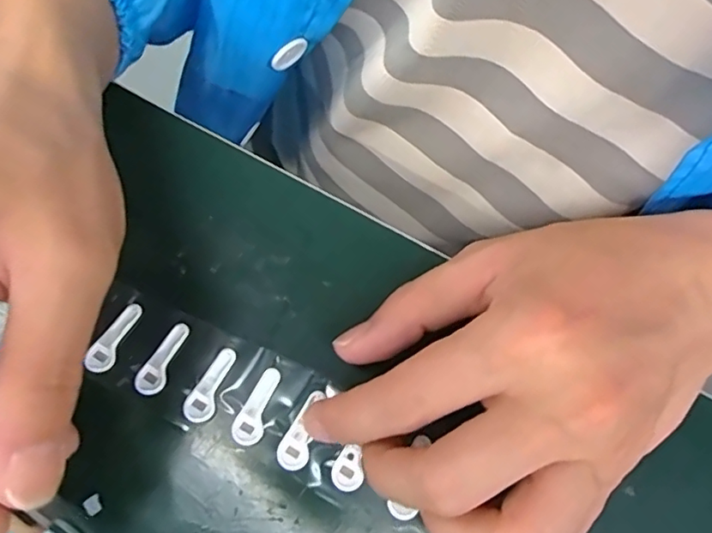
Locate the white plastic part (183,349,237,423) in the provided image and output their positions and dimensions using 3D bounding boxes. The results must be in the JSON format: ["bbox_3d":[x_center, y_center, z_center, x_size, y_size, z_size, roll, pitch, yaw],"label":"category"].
[{"bbox_3d":[-0.054,0.043,0.206,0.010,0.004,0.028,22,71,7],"label":"white plastic part"}]

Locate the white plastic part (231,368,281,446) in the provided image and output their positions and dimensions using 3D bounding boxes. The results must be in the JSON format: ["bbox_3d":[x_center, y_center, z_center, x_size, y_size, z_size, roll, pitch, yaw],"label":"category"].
[{"bbox_3d":[-0.035,0.050,0.203,0.011,0.004,0.028,25,71,8],"label":"white plastic part"}]

